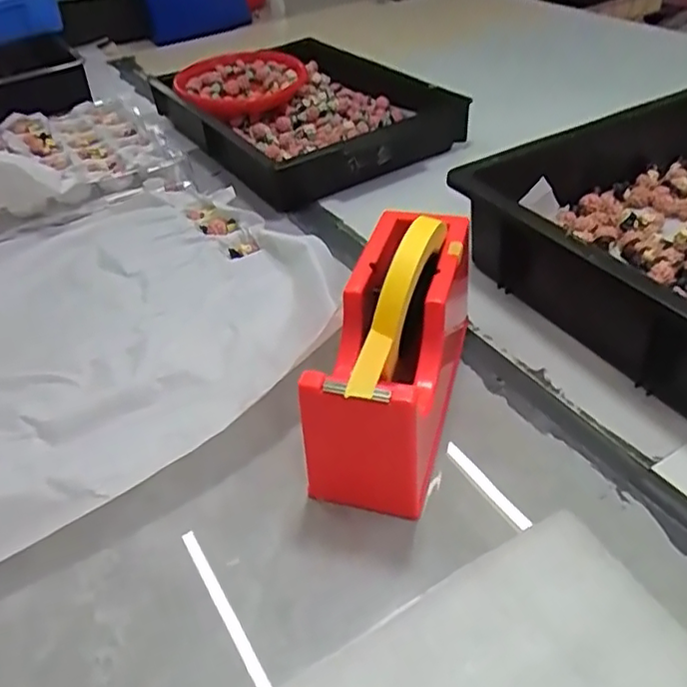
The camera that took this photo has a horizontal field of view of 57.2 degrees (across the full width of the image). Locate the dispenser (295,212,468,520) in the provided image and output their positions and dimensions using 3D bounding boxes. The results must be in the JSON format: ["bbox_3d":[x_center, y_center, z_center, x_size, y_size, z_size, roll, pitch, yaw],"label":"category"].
[{"bbox_3d":[0.040,-0.011,0.432,0.071,0.130,0.212,9,42,18],"label":"dispenser"}]

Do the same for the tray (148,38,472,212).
[{"bbox_3d":[-0.065,-0.309,0.838,0.278,0.072,0.362,-24,43,-20],"label":"tray"}]

